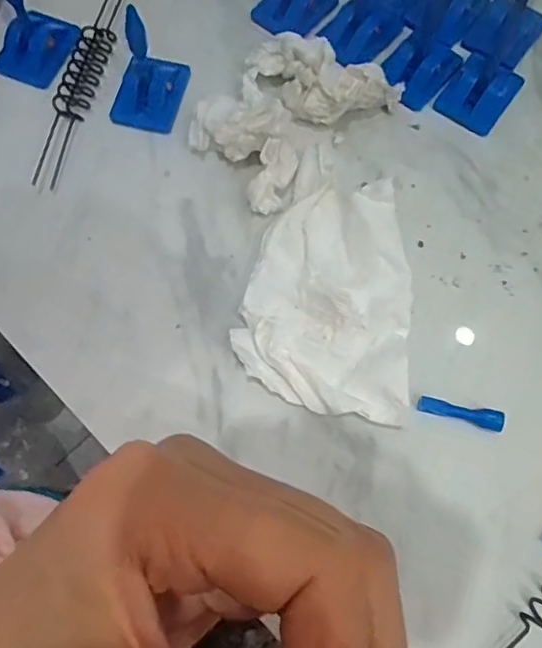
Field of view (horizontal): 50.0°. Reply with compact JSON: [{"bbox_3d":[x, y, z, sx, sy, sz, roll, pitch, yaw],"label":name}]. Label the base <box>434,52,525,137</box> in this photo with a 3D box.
[{"bbox_3d":[0.115,-0.127,0.318,0.033,0.006,0.042,36,76,10],"label":"base"}]

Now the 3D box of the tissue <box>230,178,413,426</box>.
[{"bbox_3d":[0.027,-0.013,0.276,0.076,0.020,0.108,8,73,2],"label":"tissue"}]

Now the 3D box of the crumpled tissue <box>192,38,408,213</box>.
[{"bbox_3d":[0.008,-0.107,0.299,0.074,0.029,0.093,34,76,10],"label":"crumpled tissue"}]

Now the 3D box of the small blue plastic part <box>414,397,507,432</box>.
[{"bbox_3d":[0.086,0.041,0.265,0.037,0.007,0.009,13,73,4],"label":"small blue plastic part"}]

